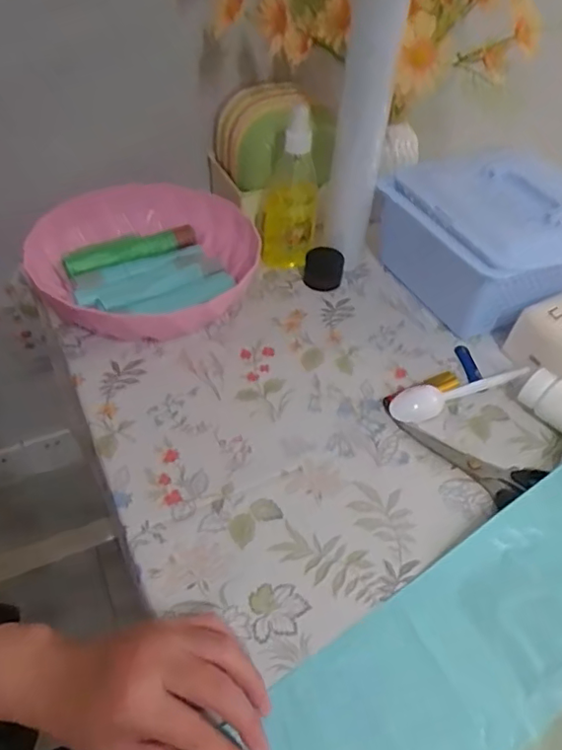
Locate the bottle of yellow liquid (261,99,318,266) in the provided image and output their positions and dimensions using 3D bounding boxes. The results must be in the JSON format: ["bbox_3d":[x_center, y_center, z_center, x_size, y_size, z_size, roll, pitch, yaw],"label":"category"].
[{"bbox_3d":[0.011,-0.216,0.661,0.062,0.172,0.080,3,46,-1],"label":"bottle of yellow liquid"}]

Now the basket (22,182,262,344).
[{"bbox_3d":[-0.141,-0.124,0.640,0.232,0.059,0.239,2,46,-2],"label":"basket"}]

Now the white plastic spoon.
[{"bbox_3d":[0.172,0.013,0.557,0.152,0.014,0.031,-19,50,-20],"label":"white plastic spoon"}]

